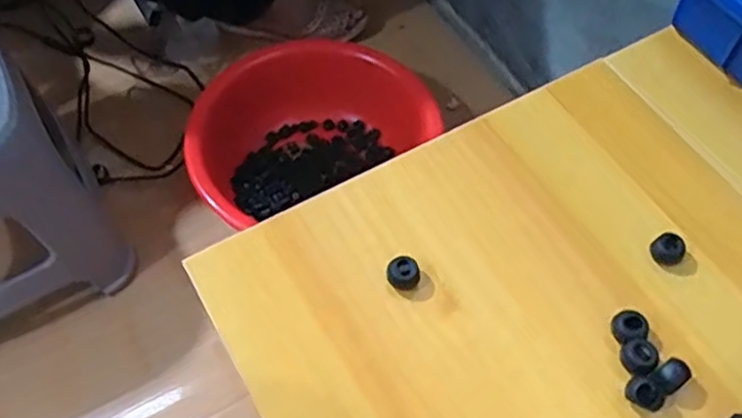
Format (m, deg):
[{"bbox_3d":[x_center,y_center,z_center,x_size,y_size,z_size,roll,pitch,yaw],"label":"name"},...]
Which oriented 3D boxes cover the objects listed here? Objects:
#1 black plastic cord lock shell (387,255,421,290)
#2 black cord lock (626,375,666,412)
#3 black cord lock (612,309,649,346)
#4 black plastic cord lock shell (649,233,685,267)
[{"bbox_3d":[0.017,0.034,0.360,0.017,0.013,0.016,1,59,-2],"label":"black plastic cord lock shell"},{"bbox_3d":[0.132,0.089,0.327,0.014,0.016,0.017,-38,68,-22],"label":"black cord lock"},{"bbox_3d":[0.130,0.060,0.345,0.017,0.014,0.016,1,59,-2],"label":"black cord lock"},{"bbox_3d":[0.162,0.022,0.370,0.015,0.013,0.016,-36,67,-21],"label":"black plastic cord lock shell"}]

